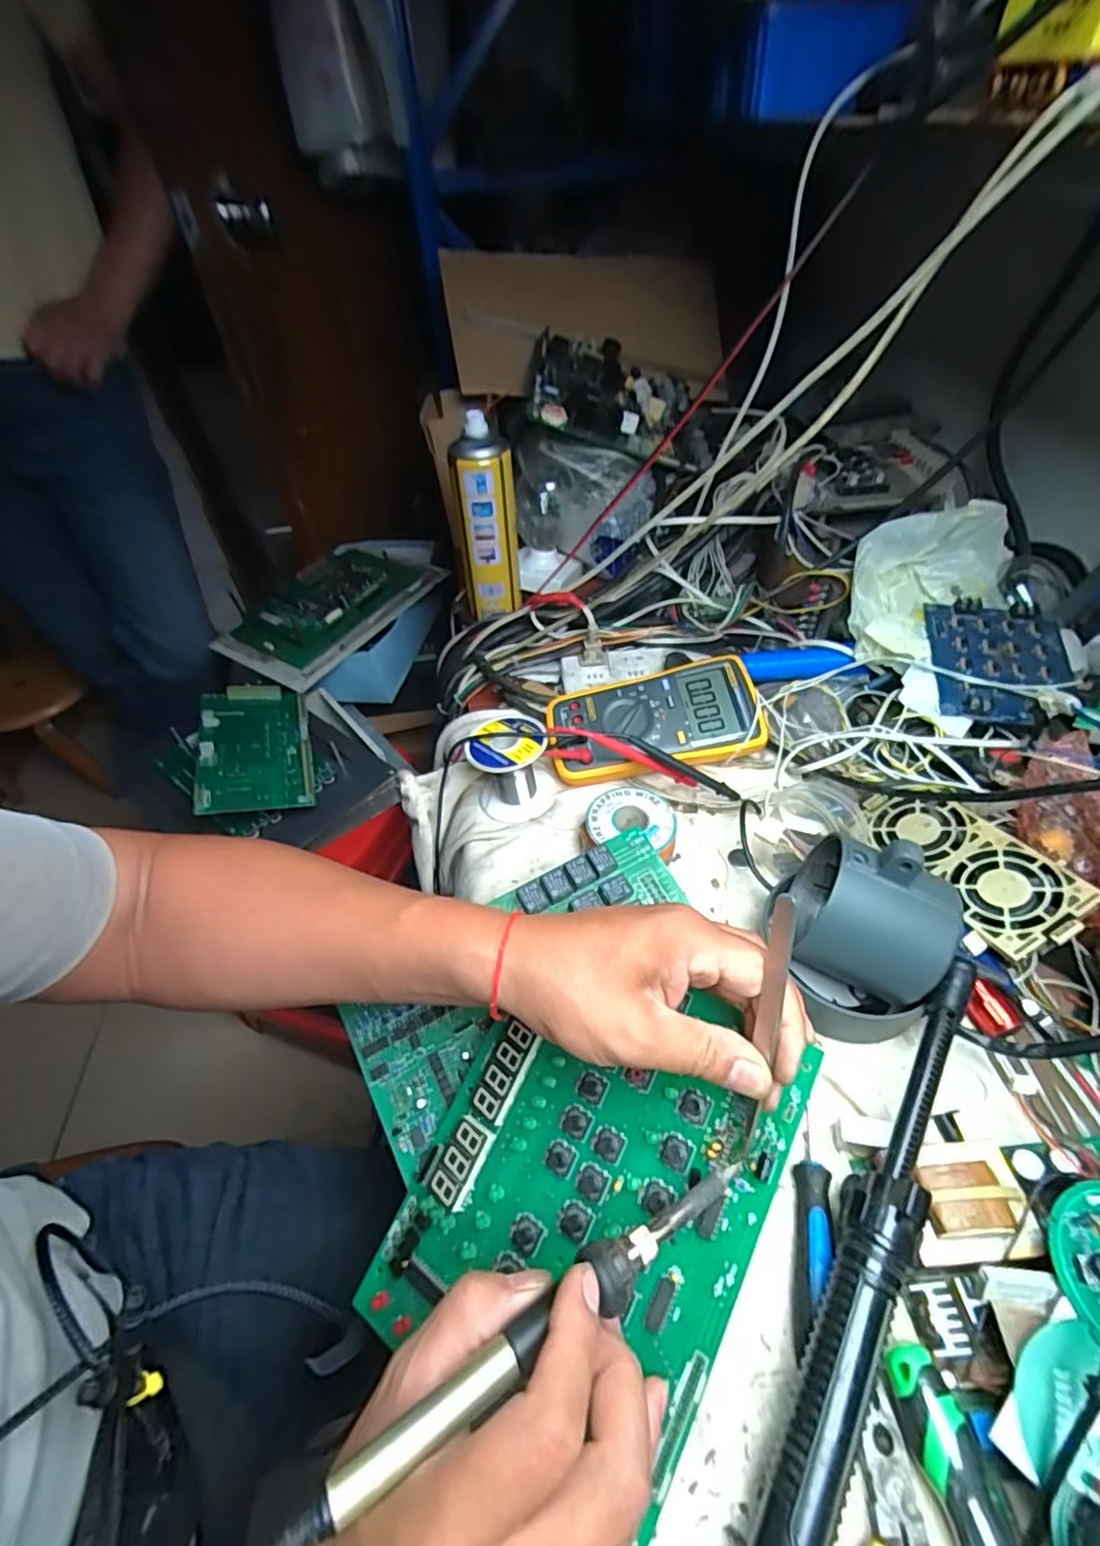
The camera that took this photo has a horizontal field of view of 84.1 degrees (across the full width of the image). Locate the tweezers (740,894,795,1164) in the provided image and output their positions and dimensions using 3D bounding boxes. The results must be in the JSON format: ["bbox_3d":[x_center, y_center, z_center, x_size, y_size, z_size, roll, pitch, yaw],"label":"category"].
[{"bbox_3d":[0.095,0.113,0.266,0.008,0.127,0.009,5,13,9],"label":"tweezers"}]

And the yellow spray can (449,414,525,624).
[{"bbox_3d":[-0.068,-0.269,0.666,0.065,0.196,0.053,-9,48,-3],"label":"yellow spray can"}]

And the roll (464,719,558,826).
[{"bbox_3d":[-0.032,-0.004,0.506,0.067,0.067,0.058,-7,48,-2],"label":"roll"}]

